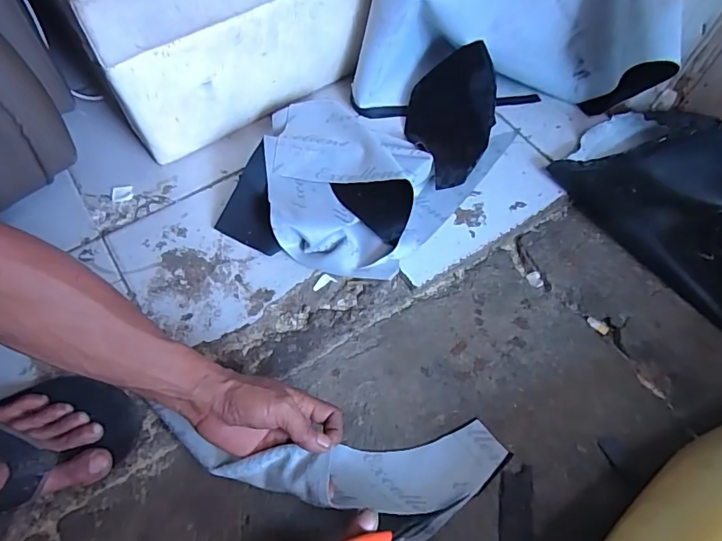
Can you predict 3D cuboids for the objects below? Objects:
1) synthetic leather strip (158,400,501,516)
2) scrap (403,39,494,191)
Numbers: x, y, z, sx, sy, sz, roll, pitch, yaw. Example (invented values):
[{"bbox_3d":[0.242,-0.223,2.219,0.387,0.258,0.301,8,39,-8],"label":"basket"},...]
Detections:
[{"bbox_3d":[-0.023,0.191,0.481,0.346,0.069,0.089,6,60,-10],"label":"synthetic leather strip"},{"bbox_3d":[0.121,-0.214,0.690,0.129,0.094,0.197,19,62,10],"label":"scrap"}]

